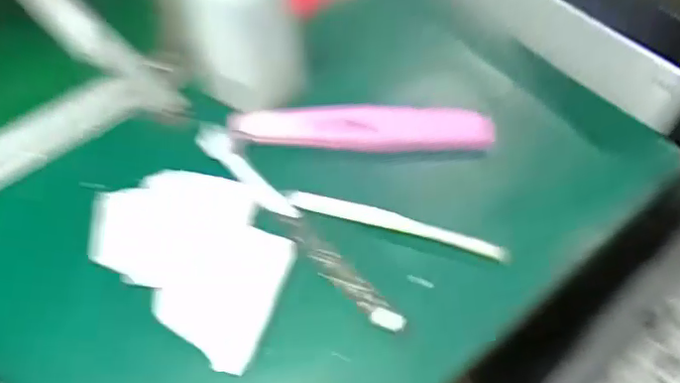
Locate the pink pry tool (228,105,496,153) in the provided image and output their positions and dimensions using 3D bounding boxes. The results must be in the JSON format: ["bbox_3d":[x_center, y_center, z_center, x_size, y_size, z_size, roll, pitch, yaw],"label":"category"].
[{"bbox_3d":[0.017,-0.045,0.405,0.183,0.022,0.026,0,56,2],"label":"pink pry tool"}]

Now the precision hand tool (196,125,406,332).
[{"bbox_3d":[-0.031,0.017,0.359,0.018,0.009,0.192,-37,62,-21],"label":"precision hand tool"}]

